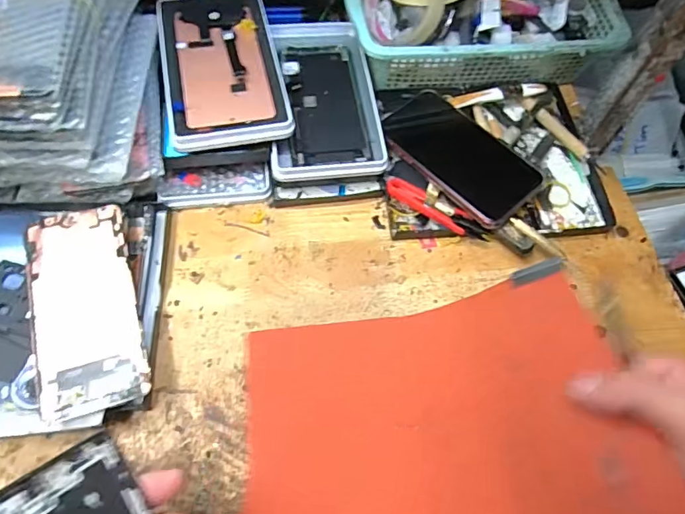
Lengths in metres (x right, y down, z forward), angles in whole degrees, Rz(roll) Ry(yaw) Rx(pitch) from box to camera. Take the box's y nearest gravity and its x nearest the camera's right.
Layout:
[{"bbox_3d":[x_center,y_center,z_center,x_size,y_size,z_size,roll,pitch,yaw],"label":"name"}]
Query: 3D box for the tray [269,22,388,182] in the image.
[{"bbox_3d":[-0.020,-0.152,0.456,0.096,0.016,0.179,-5,68,-8],"label":"tray"}]

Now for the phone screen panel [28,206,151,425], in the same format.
[{"bbox_3d":[-0.183,0.033,0.347,0.067,0.006,0.150,-13,67,-16],"label":"phone screen panel"}]

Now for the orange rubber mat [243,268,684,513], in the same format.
[{"bbox_3d":[0.049,0.108,0.306,0.237,0.031,0.192,-20,43,12],"label":"orange rubber mat"}]

